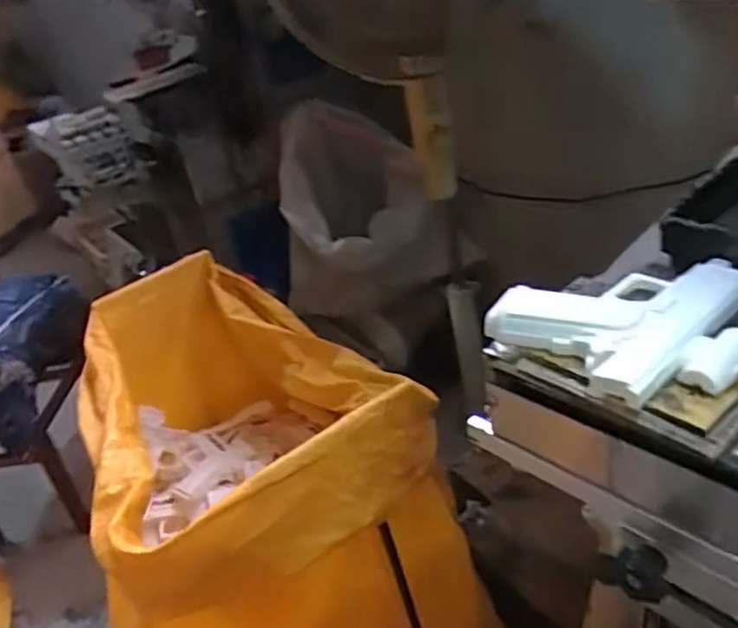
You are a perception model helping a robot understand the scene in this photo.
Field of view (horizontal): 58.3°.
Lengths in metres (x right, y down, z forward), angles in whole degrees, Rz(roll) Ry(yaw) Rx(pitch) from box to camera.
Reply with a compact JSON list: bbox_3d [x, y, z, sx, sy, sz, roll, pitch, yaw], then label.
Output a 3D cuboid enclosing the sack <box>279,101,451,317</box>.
[{"bbox_3d":[-0.014,-0.206,1.478,0.343,0.472,0.198,6,30,23],"label":"sack"}]

